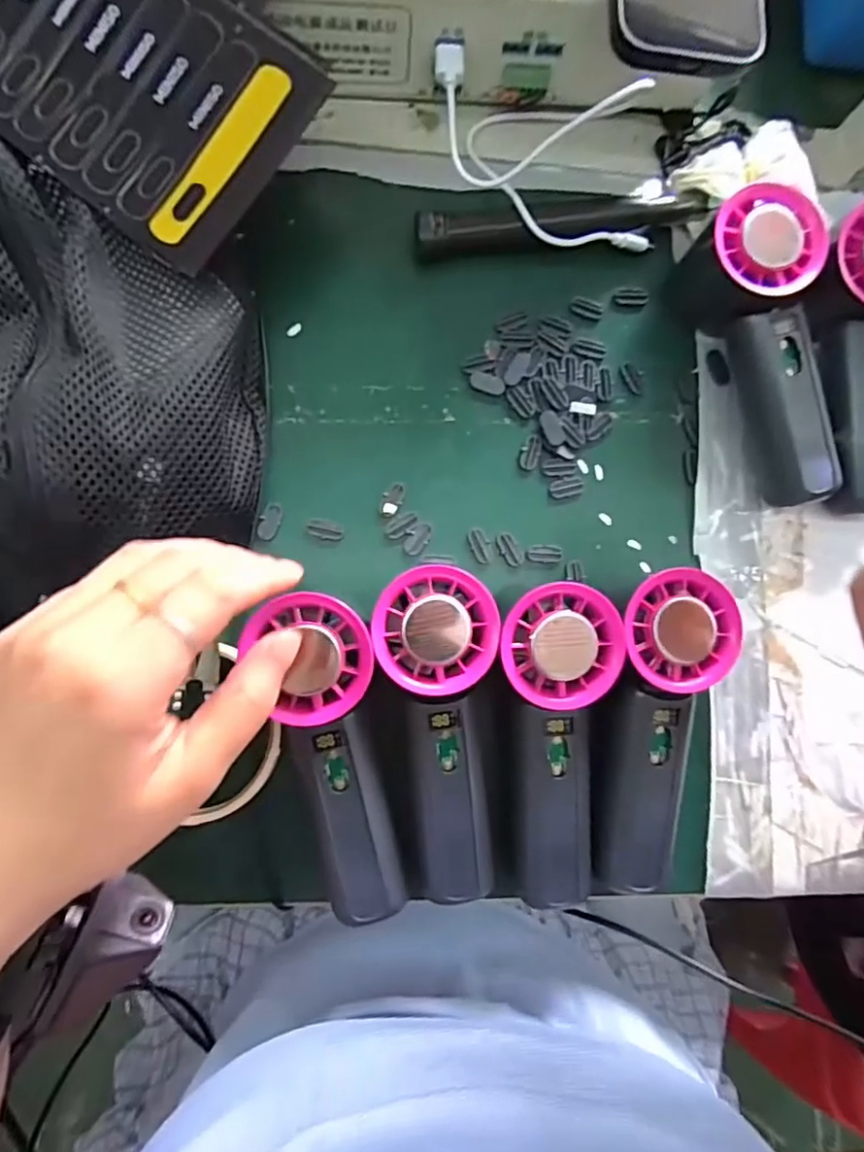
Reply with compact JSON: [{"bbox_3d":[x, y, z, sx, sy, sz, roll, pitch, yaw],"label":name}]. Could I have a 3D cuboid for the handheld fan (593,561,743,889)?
[{"bbox_3d":[0.104,0.075,0.300,0.051,0.050,0.152,12,85,-6],"label":"handheld fan"}]

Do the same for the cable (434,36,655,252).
[{"bbox_3d":[0.064,-0.226,0.325,0.122,0.035,0.096,-4,87,-7],"label":"cable"}]

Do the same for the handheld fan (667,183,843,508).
[{"bbox_3d":[0.180,-0.116,0.320,0.063,0.055,0.155,-23,89,-8],"label":"handheld fan"}]

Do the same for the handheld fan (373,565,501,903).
[{"bbox_3d":[0.009,0.075,0.291,0.053,0.050,0.154,-11,88,-8],"label":"handheld fan"}]

